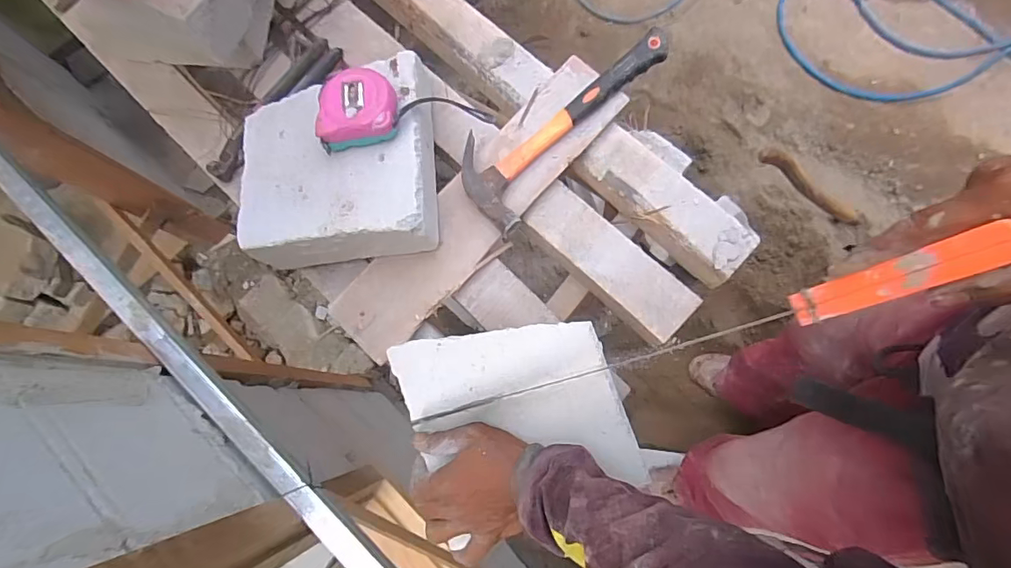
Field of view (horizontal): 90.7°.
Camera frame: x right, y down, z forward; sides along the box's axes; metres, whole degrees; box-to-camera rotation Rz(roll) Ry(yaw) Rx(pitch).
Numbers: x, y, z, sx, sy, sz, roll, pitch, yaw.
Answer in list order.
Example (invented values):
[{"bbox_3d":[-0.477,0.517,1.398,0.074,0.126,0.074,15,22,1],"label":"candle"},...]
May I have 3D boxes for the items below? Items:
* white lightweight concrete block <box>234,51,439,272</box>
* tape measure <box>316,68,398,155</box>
[{"bbox_3d":[-0.177,-0.133,0.552,0.215,0.073,0.217,-9,76,-1],"label":"white lightweight concrete block"},{"bbox_3d":[-0.151,-0.181,0.511,0.079,0.036,0.068,-10,76,1],"label":"tape measure"}]

